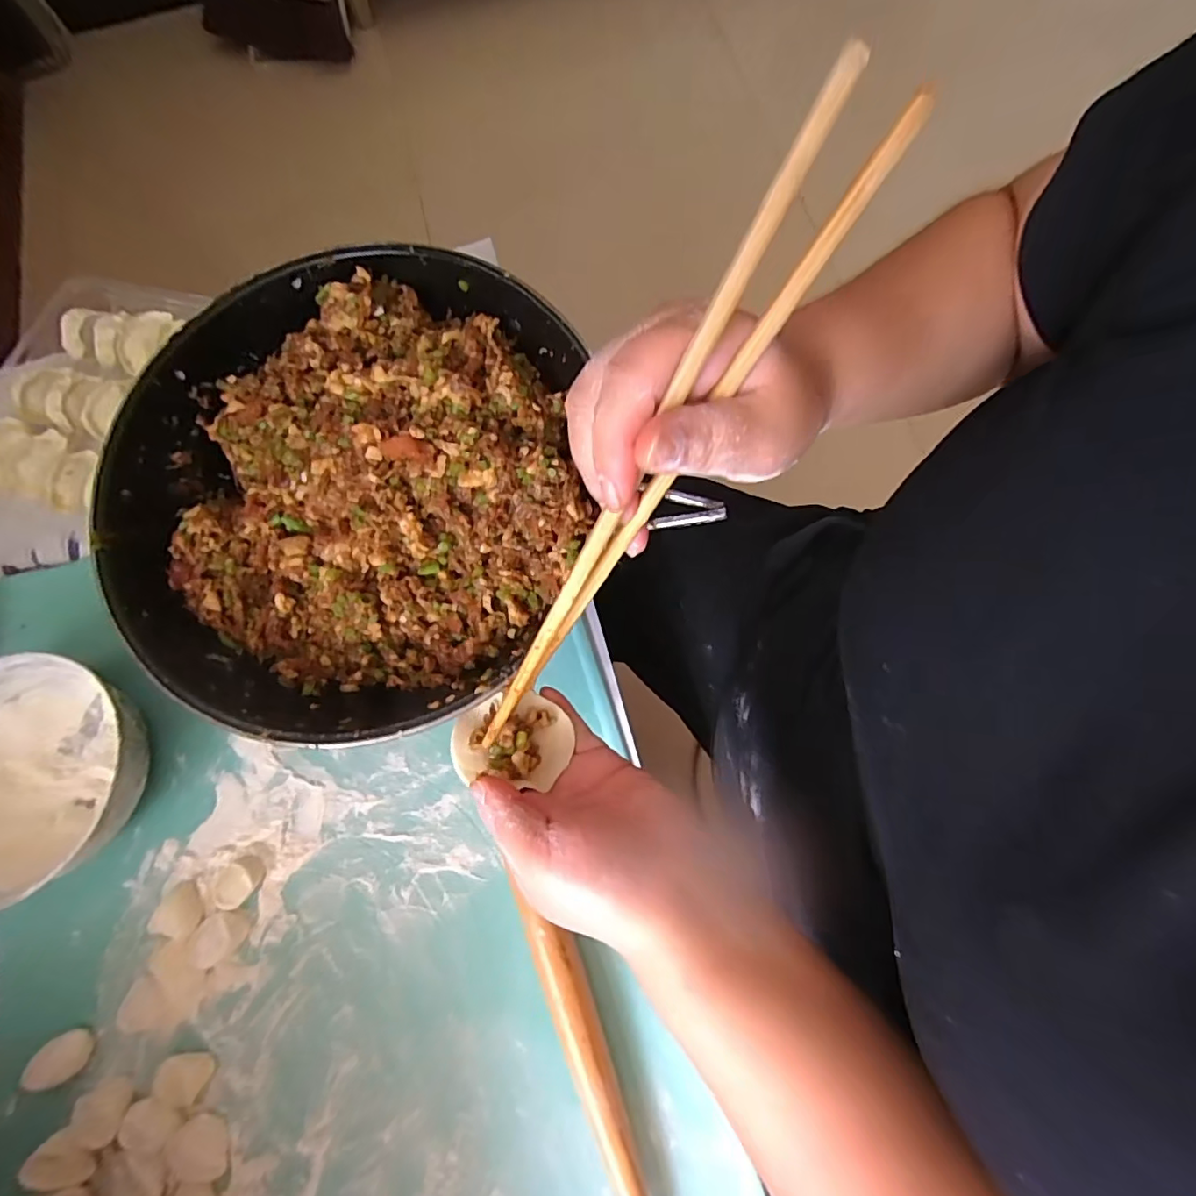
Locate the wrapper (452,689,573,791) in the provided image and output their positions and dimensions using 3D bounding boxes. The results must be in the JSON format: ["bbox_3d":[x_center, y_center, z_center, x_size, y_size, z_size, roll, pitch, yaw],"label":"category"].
[{"bbox_3d":[-0.046,0.071,0.287,0.059,0.022,0.045,-1,74,1],"label":"wrapper"}]

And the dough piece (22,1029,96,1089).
[{"bbox_3d":[-0.321,0.274,0.332,0.033,0.012,0.023,-25,75,-6],"label":"dough piece"}]

